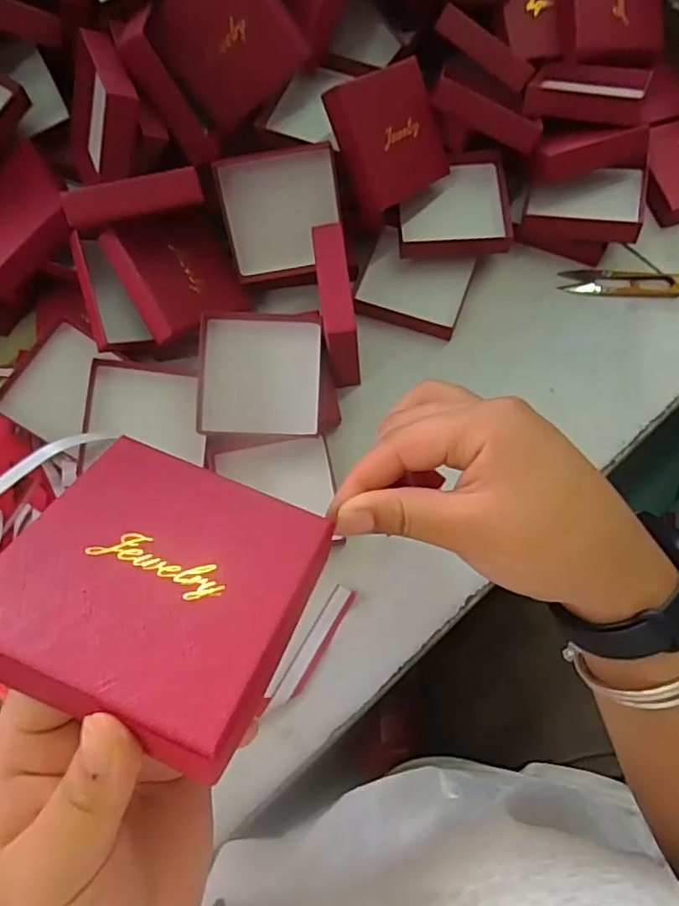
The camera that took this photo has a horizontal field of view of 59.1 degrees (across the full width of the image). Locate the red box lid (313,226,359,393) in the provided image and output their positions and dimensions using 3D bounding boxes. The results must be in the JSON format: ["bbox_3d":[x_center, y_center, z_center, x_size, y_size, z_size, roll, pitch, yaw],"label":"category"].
[{"bbox_3d":[-0.001,-0.109,0.463,0.026,0.089,0.090,-7,72,0],"label":"red box lid"}]

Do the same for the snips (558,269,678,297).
[{"bbox_3d":[0.238,-0.144,0.503,0.098,0.013,0.023,4,73,3],"label":"snips"}]

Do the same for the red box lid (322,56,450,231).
[{"bbox_3d":[0.042,-0.241,0.462,0.090,0.096,0.017,-37,33,-22],"label":"red box lid"}]

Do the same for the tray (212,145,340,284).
[{"bbox_3d":[-0.045,-0.189,0.479,0.091,0.094,0.018,-9,29,2],"label":"tray"}]

